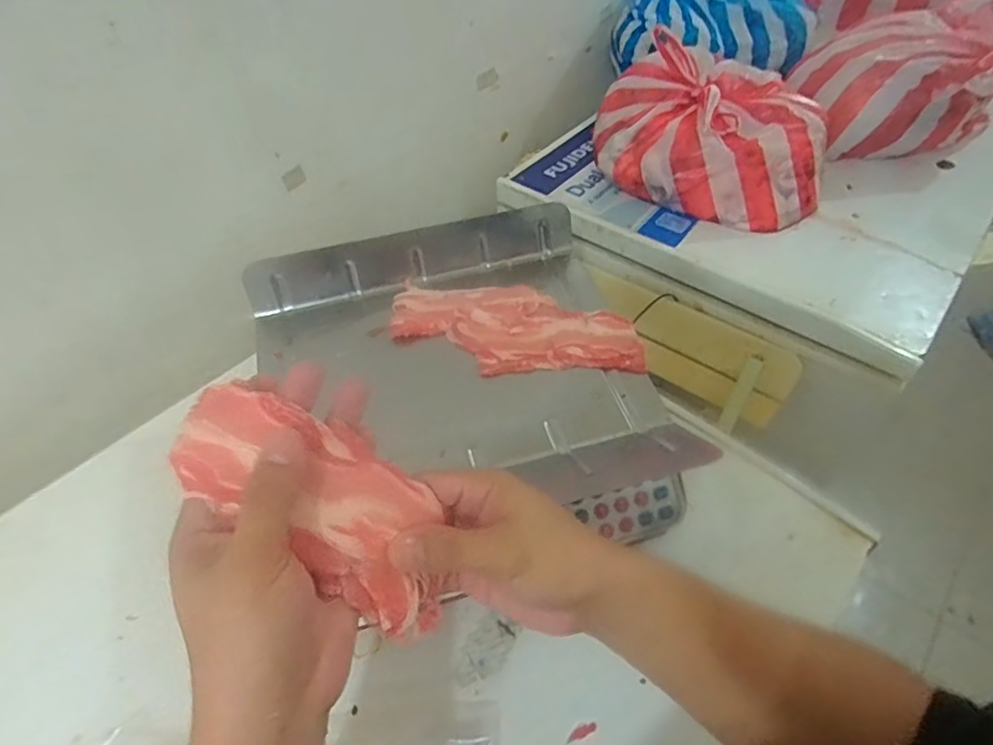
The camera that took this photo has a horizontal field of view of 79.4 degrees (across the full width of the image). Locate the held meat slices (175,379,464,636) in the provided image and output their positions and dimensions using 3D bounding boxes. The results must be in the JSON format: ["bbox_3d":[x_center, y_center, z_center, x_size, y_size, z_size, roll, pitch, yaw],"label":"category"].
[{"bbox_3d":[-0.080,0.071,0.310,0.169,0.043,0.066,46,53,-16],"label":"held meat slices"}]

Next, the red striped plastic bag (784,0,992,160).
[{"bbox_3d":[0.640,-0.448,0.959,0.336,0.183,0.185,-5,48,-2],"label":"red striped plastic bag"}]

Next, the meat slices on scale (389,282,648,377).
[{"bbox_3d":[0.017,-0.042,0.595,0.243,0.022,0.097,2,49,4],"label":"meat slices on scale"}]

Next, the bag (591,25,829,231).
[{"bbox_3d":[0.317,-0.365,0.908,0.334,0.160,0.251,10,50,11],"label":"bag"}]

